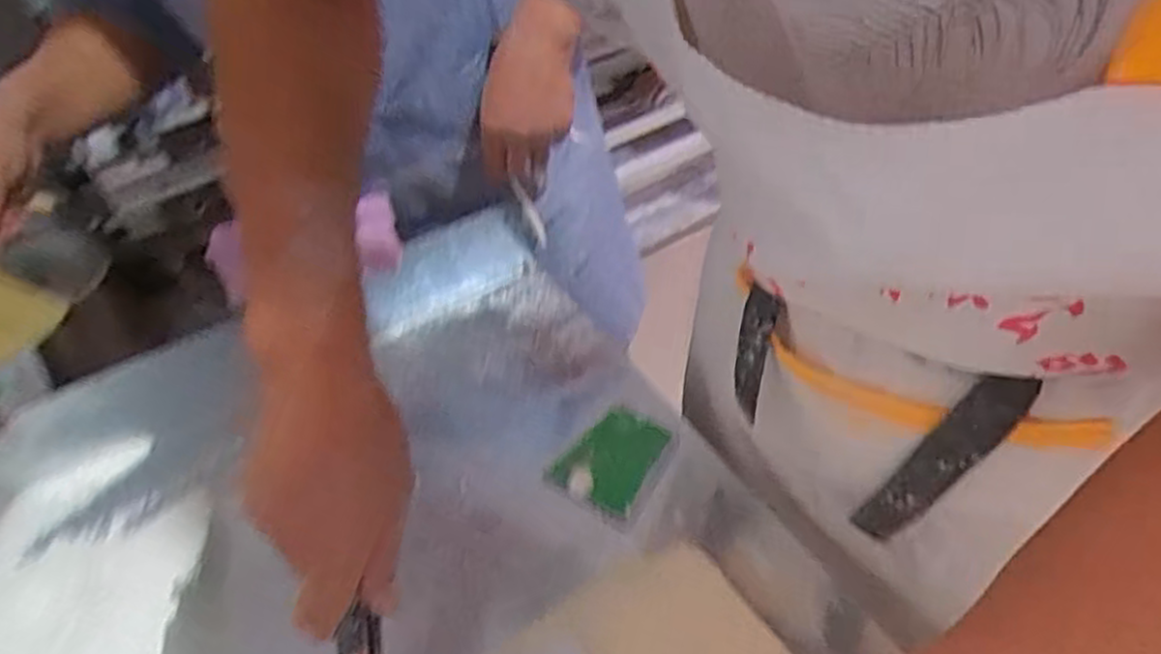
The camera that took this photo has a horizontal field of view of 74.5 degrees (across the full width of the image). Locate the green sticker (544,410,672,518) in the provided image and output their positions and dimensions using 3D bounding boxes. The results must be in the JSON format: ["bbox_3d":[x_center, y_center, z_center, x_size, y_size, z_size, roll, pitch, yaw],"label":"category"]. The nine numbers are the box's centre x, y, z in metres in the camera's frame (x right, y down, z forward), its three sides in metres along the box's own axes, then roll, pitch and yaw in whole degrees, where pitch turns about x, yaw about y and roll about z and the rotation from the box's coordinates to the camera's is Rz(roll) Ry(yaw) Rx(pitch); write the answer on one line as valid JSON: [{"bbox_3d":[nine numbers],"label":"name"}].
[{"bbox_3d":[0.025,0.107,0.633,0.072,0.004,0.089,19,52,28],"label":"green sticker"}]

